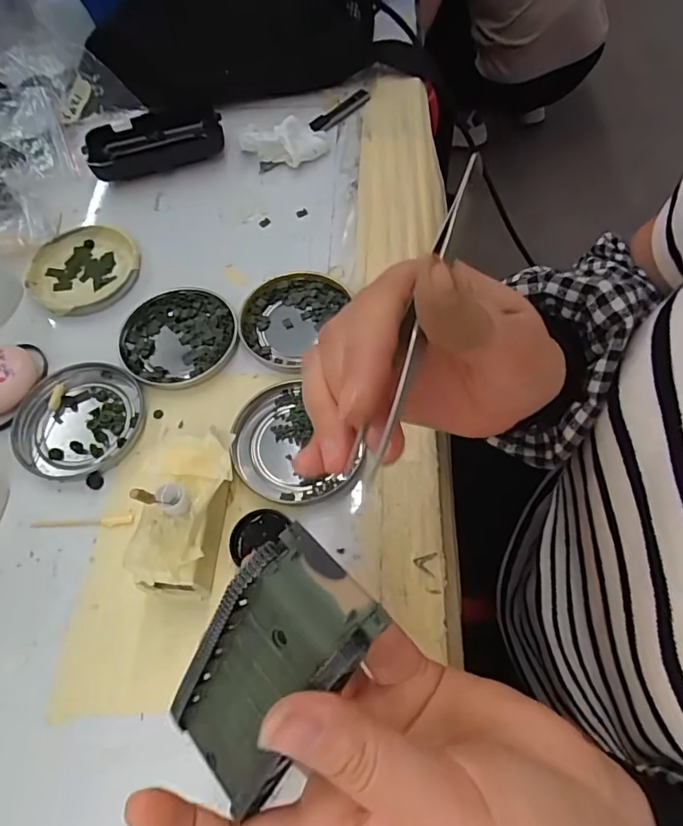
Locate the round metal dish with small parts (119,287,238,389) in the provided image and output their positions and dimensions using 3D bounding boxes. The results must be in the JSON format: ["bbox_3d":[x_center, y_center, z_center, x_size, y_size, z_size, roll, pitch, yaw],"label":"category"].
[{"bbox_3d":[-0.111,-0.052,0.360,0.076,0.008,0.073,-1,62,2],"label":"round metal dish with small parts"}]

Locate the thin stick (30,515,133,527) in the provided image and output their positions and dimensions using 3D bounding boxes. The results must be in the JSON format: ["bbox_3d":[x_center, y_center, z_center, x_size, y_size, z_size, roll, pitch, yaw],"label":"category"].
[{"bbox_3d":[-0.149,0.063,0.303,0.060,0.004,0.006,-3,62,1],"label":"thin stick"}]

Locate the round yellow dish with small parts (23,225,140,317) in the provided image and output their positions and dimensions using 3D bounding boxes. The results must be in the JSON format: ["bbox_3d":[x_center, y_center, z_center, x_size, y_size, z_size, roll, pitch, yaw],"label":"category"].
[{"bbox_3d":[-0.191,-0.107,0.390,0.079,0.009,0.075,-1,62,2],"label":"round yellow dish with small parts"}]

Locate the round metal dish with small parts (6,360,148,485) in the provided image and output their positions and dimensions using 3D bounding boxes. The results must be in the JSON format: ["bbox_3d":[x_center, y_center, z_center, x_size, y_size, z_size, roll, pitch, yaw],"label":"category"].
[{"bbox_3d":[-0.166,0.004,0.333,0.078,0.008,0.075,-1,62,2],"label":"round metal dish with small parts"}]

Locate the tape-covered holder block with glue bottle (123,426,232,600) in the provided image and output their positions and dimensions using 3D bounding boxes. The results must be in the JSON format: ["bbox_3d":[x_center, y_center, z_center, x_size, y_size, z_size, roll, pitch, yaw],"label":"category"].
[{"bbox_3d":[-0.081,0.051,0.282,0.046,0.047,0.086,0,62,3],"label":"tape-covered holder block with glue bottle"}]

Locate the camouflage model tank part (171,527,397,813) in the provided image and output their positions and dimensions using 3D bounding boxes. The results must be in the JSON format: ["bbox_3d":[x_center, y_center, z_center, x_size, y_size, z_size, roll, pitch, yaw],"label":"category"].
[{"bbox_3d":[-0.027,0.086,0.171,0.044,0.095,0.020,38,25,20],"label":"camouflage model tank part"}]

